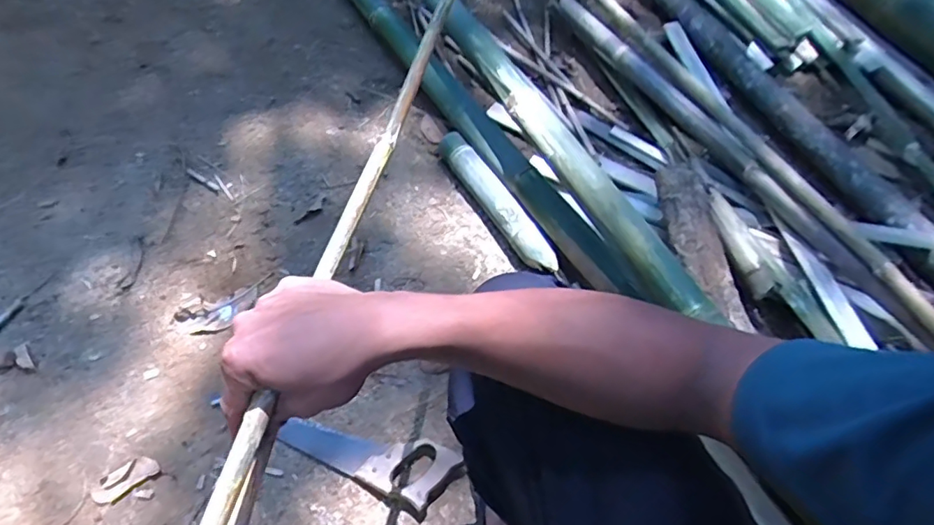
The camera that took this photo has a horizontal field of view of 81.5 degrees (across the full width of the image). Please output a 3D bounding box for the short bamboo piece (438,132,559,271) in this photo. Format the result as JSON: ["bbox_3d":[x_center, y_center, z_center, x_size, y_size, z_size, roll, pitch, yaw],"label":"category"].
[{"bbox_3d":[0.053,-0.120,1.062,0.046,0.067,0.378,-25,63,-19],"label":"short bamboo piece"}]

